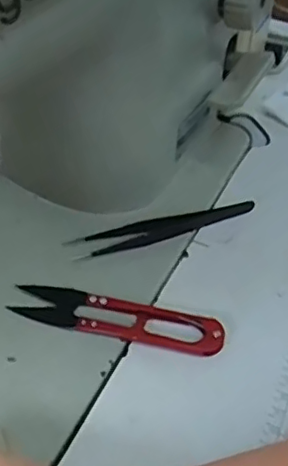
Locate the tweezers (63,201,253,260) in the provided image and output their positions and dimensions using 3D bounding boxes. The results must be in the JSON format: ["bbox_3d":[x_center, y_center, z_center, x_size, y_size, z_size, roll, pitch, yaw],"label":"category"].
[{"bbox_3d":[0.013,-0.004,0.398,0.125,0.004,0.017,-15,48,-18],"label":"tweezers"}]

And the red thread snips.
[{"bbox_3d":[-0.014,0.046,0.344,0.116,0.007,0.026,11,46,6],"label":"red thread snips"}]

